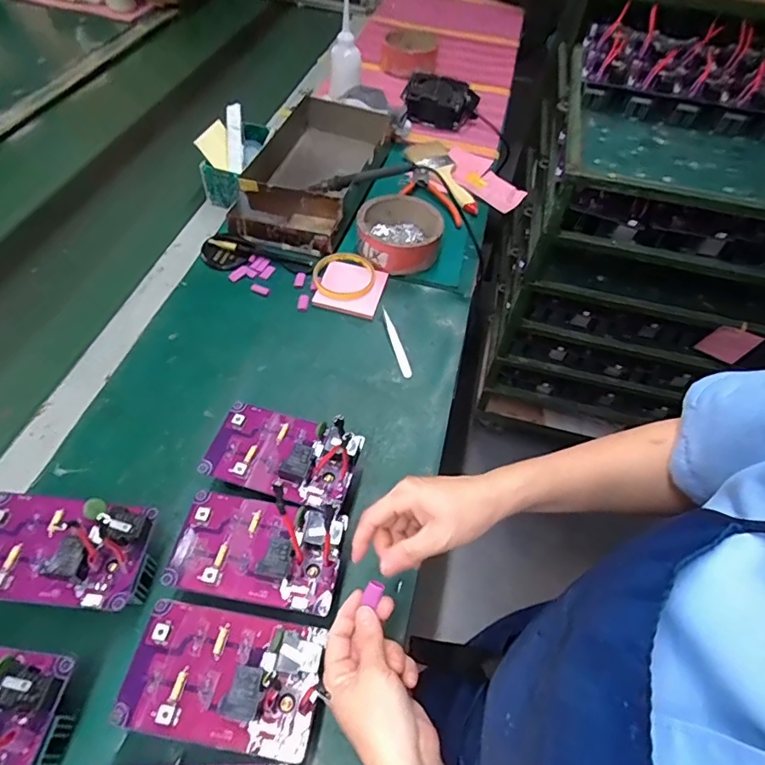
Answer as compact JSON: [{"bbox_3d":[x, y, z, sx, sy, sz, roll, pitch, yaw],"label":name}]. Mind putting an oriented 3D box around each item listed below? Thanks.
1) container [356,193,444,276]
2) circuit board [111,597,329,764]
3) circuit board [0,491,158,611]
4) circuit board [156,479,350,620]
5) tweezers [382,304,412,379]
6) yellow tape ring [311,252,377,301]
[{"bbox_3d":[0.026,-0.218,0.721,0.117,0.052,0.121,2,53,-3],"label":"container"},{"bbox_3d":[-0.115,0.211,0.356,0.142,0.020,0.083,9,53,2],"label":"circuit board"},{"bbox_3d":[-0.269,0.147,0.421,0.141,0.070,0.086,6,53,0],"label":"circuit board"},{"bbox_3d":[-0.104,0.134,0.419,0.138,0.034,0.092,10,53,3],"label":"circuit board"},{"bbox_3d":[0.019,-0.054,0.633,0.011,0.006,0.110,-11,56,-12],"label":"tweezers"},{"bbox_3d":[-0.053,-0.151,0.693,0.086,0.013,0.089,2,53,-3],"label":"yellow tape ring"}]

